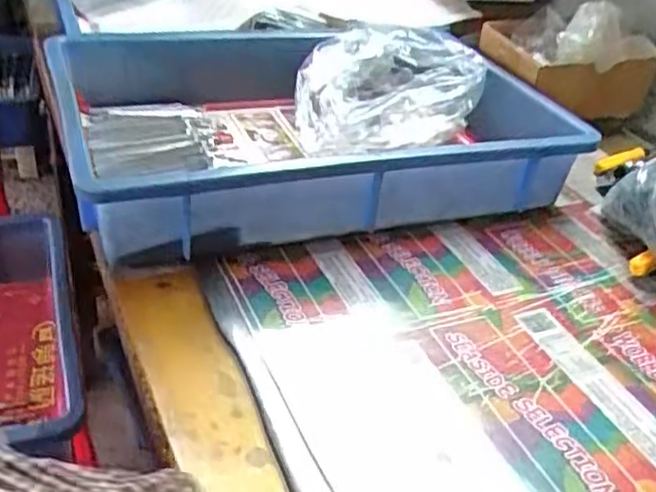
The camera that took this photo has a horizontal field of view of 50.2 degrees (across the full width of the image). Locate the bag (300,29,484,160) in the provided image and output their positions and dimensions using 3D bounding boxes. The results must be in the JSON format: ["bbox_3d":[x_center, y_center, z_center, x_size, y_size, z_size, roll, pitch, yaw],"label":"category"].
[{"bbox_3d":[0.047,-0.158,0.696,0.170,0.090,0.125,-13,39,-28],"label":"bag"}]

